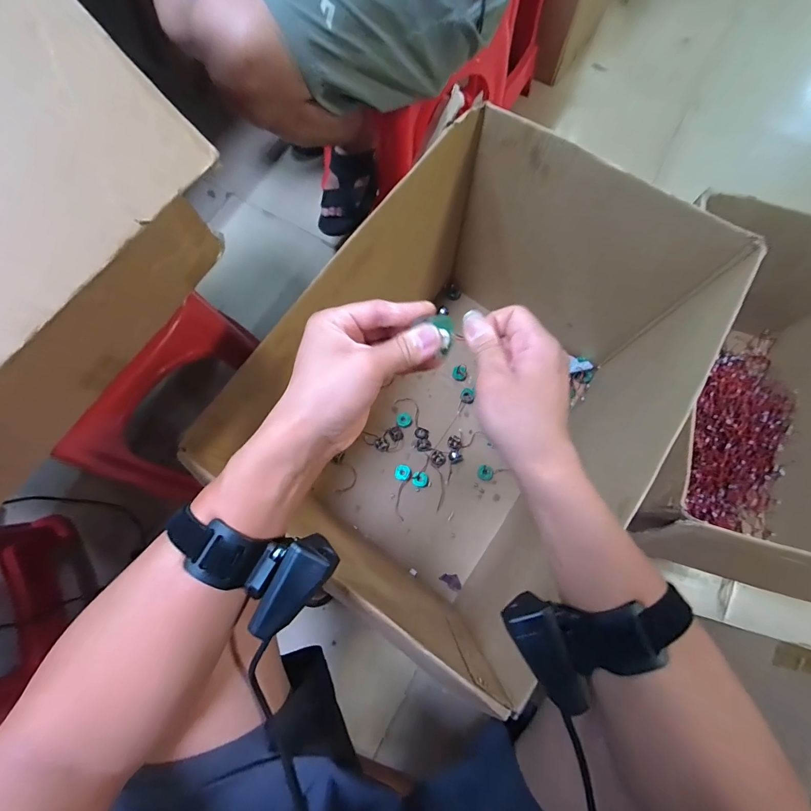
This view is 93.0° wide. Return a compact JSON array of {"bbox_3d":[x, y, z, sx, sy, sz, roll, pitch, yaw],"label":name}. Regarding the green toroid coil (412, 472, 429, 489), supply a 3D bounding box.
[{"bbox_3d":[0.033,0.163,0.844,0.035,0.008,0.034,1,74,-1],"label":"green toroid coil"}]

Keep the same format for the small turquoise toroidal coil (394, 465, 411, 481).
[{"bbox_3d":[-0.007,0.148,0.849,0.032,0.014,0.033,0,74,-1],"label":"small turquoise toroidal coil"}]

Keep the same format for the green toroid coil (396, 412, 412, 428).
[{"bbox_3d":[-0.003,0.032,0.884,0.034,0.006,0.036,0,74,-1],"label":"green toroid coil"}]

